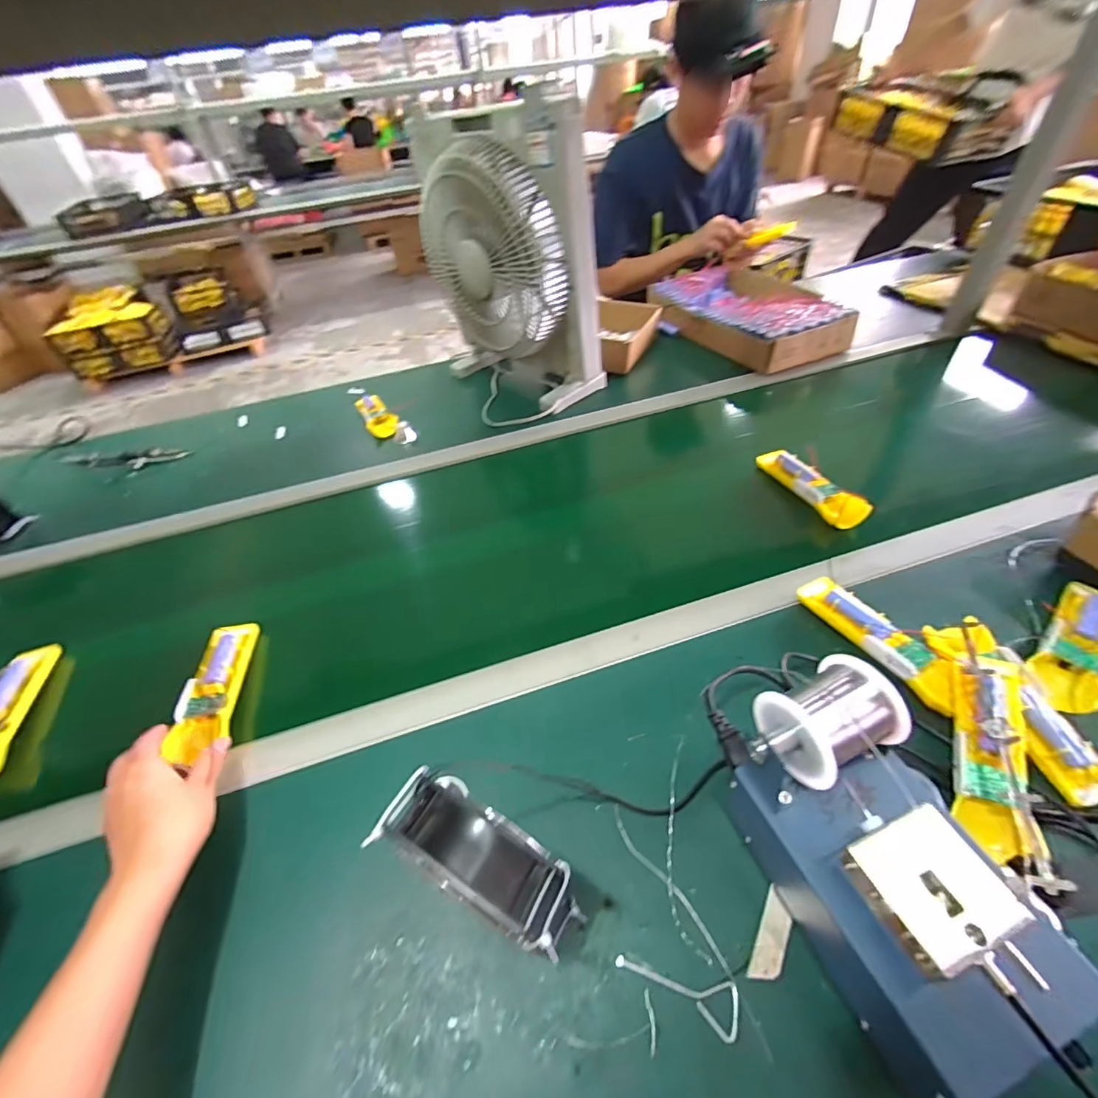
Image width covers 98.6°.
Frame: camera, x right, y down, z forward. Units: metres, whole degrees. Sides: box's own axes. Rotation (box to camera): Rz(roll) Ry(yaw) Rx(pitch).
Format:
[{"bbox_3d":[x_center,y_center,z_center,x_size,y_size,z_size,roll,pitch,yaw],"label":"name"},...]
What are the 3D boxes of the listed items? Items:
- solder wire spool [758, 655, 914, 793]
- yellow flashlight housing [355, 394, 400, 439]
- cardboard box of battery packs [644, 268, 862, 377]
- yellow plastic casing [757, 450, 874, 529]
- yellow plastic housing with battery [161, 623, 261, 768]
[{"bbox_3d":[0.192,0.118,0.328,0.076,0.052,0.064,-21,47,-13],"label":"solder wire spool"},{"bbox_3d":[-0.332,-0.259,0.913,0.057,0.031,0.141,-25,48,-17],"label":"yellow flashlight housing"},{"bbox_3d":[0.405,-0.508,1.018,0.216,0.080,0.418,-21,47,-13],"label":"cardboard box of battery packs"},{"bbox_3d":[0.361,-0.090,0.658,0.053,0.025,0.166,-20,47,-13],"label":"yellow plastic casing"},{"bbox_3d":[-0.350,0.143,0.499,0.049,0.025,0.163,-11,41,-3],"label":"yellow plastic housing with battery"}]

